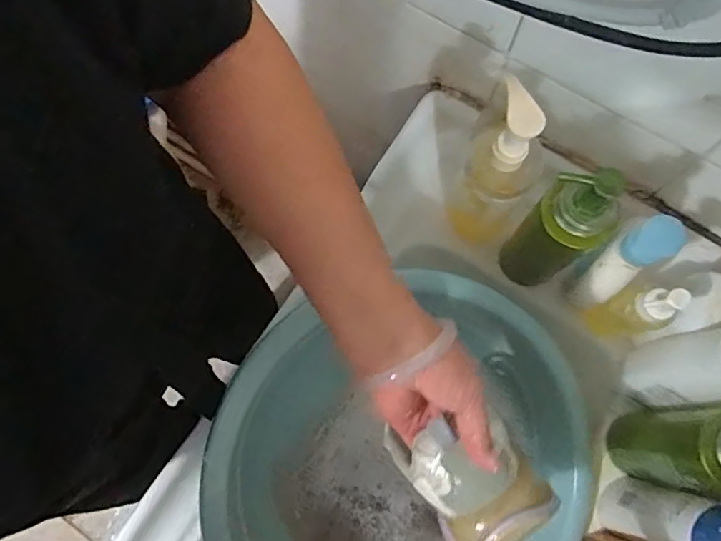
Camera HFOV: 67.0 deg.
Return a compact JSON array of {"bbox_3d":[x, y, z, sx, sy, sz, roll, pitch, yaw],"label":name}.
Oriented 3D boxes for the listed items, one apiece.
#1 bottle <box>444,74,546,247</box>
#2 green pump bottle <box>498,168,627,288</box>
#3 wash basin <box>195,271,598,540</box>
[{"bbox_3d":[0.126,-0.087,0.514,0.068,0.232,0.060,26,76,8],"label":"bottle"},{"bbox_3d":[0.174,-0.036,0.484,0.059,0.229,0.059,0,74,0],"label":"green pump bottle"},{"bbox_3d":[0.054,0.178,0.504,0.331,0.157,0.317,0,74,0],"label":"wash basin"}]

